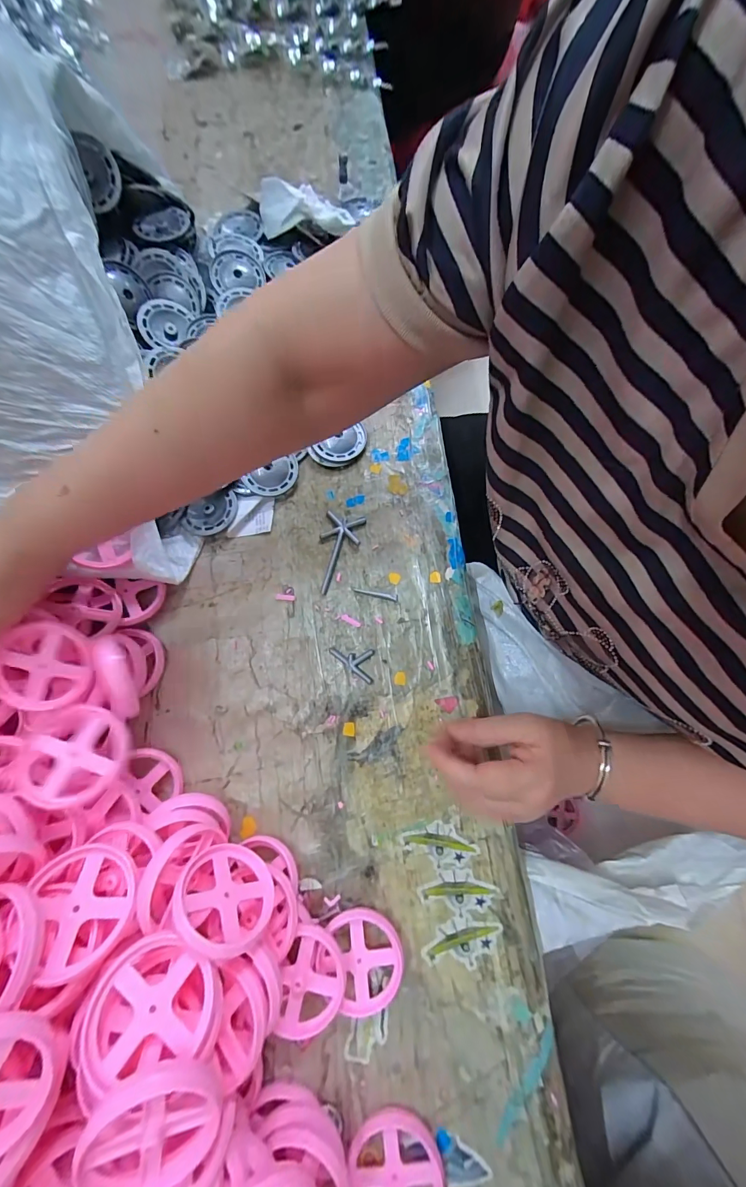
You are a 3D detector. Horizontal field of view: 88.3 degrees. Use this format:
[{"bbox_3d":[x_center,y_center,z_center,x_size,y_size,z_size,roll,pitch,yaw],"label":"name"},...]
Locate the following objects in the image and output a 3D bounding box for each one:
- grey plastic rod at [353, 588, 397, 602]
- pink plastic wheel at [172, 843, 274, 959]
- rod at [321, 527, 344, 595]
[{"bbox_3d":[0.002,0.000,0.365,0.043,0.004,0.006,13,76,2],"label":"grey plastic rod"},{"bbox_3d":[-0.097,0.201,0.256,0.062,0.062,0.008,32,109,6],"label":"pink plastic wheel"},{"bbox_3d":[-0.039,-0.032,0.374,0.005,0.004,0.067,15,76,2],"label":"rod"}]

